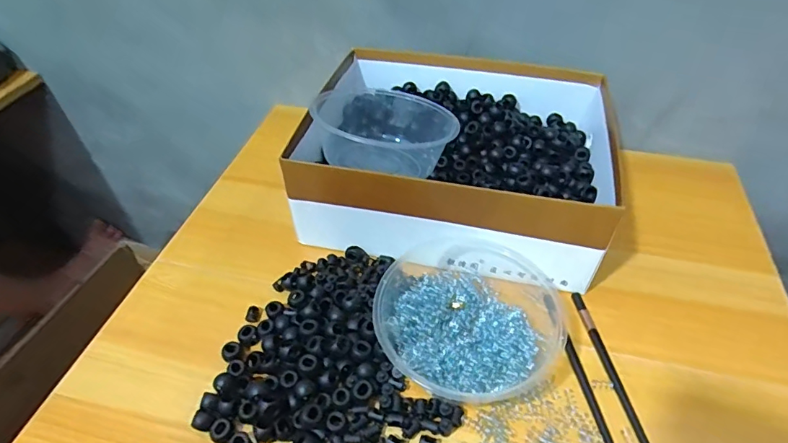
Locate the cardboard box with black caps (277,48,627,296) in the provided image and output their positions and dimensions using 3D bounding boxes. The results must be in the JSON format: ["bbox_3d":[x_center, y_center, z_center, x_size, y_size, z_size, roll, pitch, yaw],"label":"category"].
[{"bbox_3d":[0.077,-0.069,0.502,0.321,0.098,0.243,7,48,8],"label":"cardboard box with black caps"}]

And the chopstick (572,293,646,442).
[{"bbox_3d":[0.181,0.153,0.354,0.008,0.004,0.234,-6,47,-4],"label":"chopstick"}]

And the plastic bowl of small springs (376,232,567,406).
[{"bbox_3d":[0.068,0.075,0.399,0.148,0.052,0.158,-1,47,1],"label":"plastic bowl of small springs"}]

